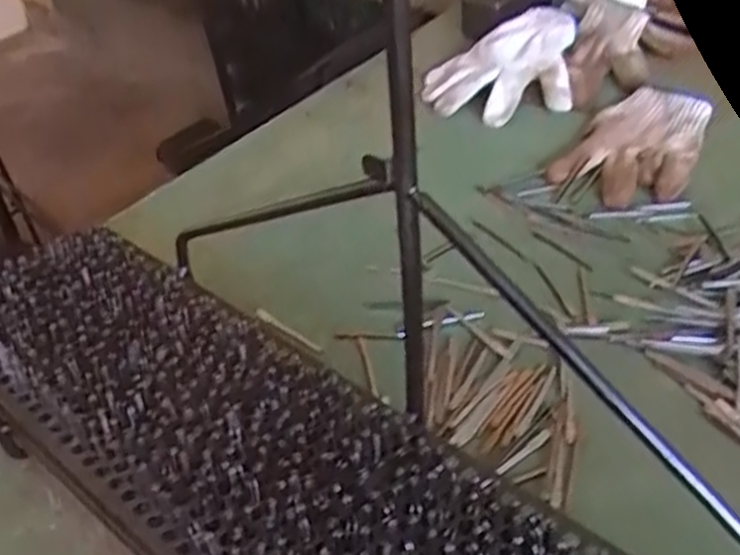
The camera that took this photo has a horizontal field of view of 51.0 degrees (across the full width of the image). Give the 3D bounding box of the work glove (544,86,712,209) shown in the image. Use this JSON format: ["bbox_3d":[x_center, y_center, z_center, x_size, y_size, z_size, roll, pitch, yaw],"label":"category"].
[{"bbox_3d":[0.253,-0.125,0.723,0.107,0.017,0.178,24,50,29],"label":"work glove"}]

